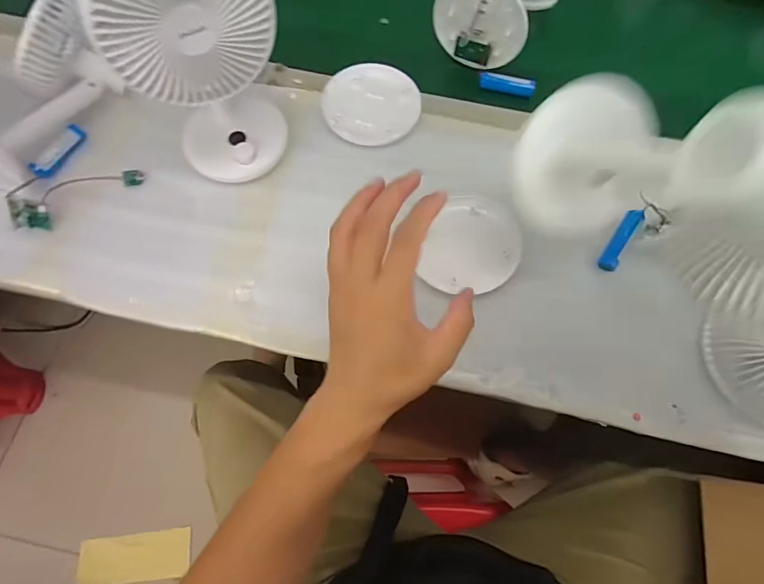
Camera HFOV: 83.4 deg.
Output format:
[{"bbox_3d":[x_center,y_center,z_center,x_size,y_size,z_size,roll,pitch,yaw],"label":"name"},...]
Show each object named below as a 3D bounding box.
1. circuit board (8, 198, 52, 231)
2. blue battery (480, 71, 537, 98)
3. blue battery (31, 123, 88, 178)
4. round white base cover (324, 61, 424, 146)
[{"bbox_3d":[-0.354,-0.078,0.432,0.032,0.030,0.005,0,27,-20],"label":"circuit board"},{"bbox_3d":[0.156,-0.257,0.531,0.068,0.012,0.016,14,70,4],"label":"blue battery"},{"bbox_3d":[-0.347,-0.153,0.459,0.018,0.020,0.071,21,73,7],"label":"blue battery"},{"bbox_3d":[-0.012,-0.220,0.498,0.108,0.008,0.108,0,72,0],"label":"round white base cover"}]

